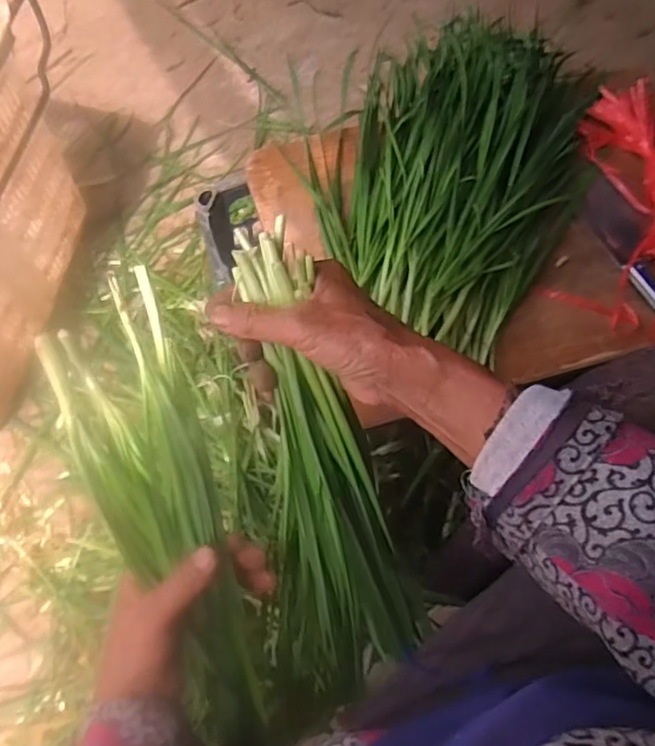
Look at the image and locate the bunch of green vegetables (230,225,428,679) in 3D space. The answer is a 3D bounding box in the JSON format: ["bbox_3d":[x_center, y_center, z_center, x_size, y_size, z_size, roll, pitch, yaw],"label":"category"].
[{"bbox_3d":[-0.005,0.064,0.400,0.095,0.038,0.311,-11,102,-4],"label":"bunch of green vegetables"}]

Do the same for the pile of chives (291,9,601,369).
[{"bbox_3d":[0.135,-0.234,0.657,0.285,0.065,0.450,30,72,8],"label":"pile of chives"}]

